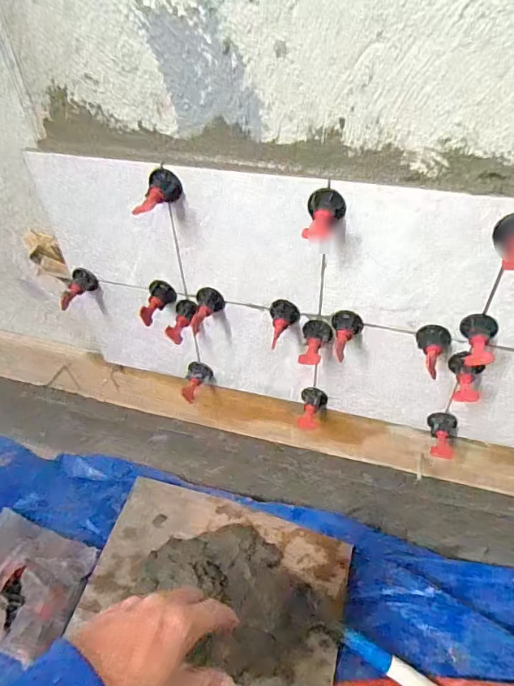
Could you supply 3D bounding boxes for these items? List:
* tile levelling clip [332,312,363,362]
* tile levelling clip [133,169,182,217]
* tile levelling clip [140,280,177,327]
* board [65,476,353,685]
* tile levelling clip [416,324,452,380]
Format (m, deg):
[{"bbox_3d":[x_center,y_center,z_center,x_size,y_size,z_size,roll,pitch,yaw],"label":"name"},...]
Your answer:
[{"bbox_3d":[0.085,-0.005,0.461,0.030,0.025,0.052,14,61,17],"label":"tile levelling clip"},{"bbox_3d":[-0.087,-0.129,0.405,0.029,0.026,0.046,7,46,10],"label":"tile levelling clip"},{"bbox_3d":[-0.107,-0.044,0.503,0.027,0.029,0.045,2,45,6],"label":"tile levelling clip"},{"bbox_3d":[-0.074,0.412,0.754,0.421,0.038,0.318,10,47,13],"label":"board"},{"bbox_3d":[0.164,0.007,0.438,0.031,0.024,0.051,18,49,20],"label":"tile levelling clip"}]

